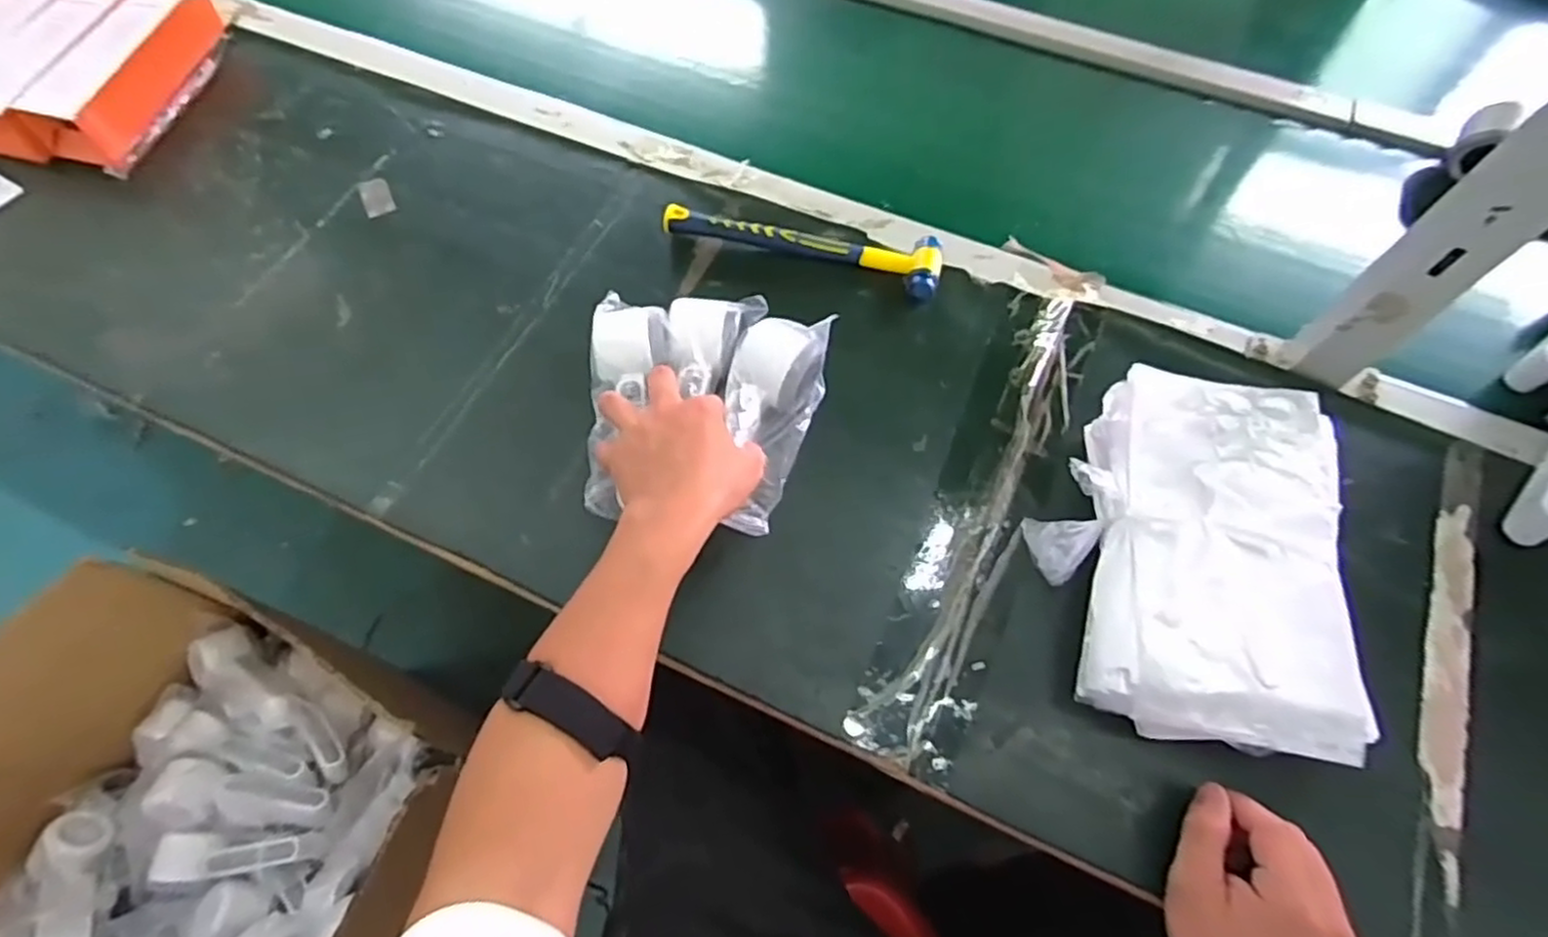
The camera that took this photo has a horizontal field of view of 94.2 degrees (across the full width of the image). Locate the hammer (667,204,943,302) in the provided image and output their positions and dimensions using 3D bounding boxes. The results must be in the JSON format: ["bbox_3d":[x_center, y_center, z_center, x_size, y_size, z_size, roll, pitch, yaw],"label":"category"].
[{"bbox_3d":[0.024,-0.196,0.631,0.243,0.026,0.055,12,68,5],"label":"hammer"}]

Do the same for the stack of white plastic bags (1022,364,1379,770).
[{"bbox_3d":[0.281,0.058,0.485,0.193,0.063,0.244,5,65,2],"label":"stack of white plastic bags"}]

